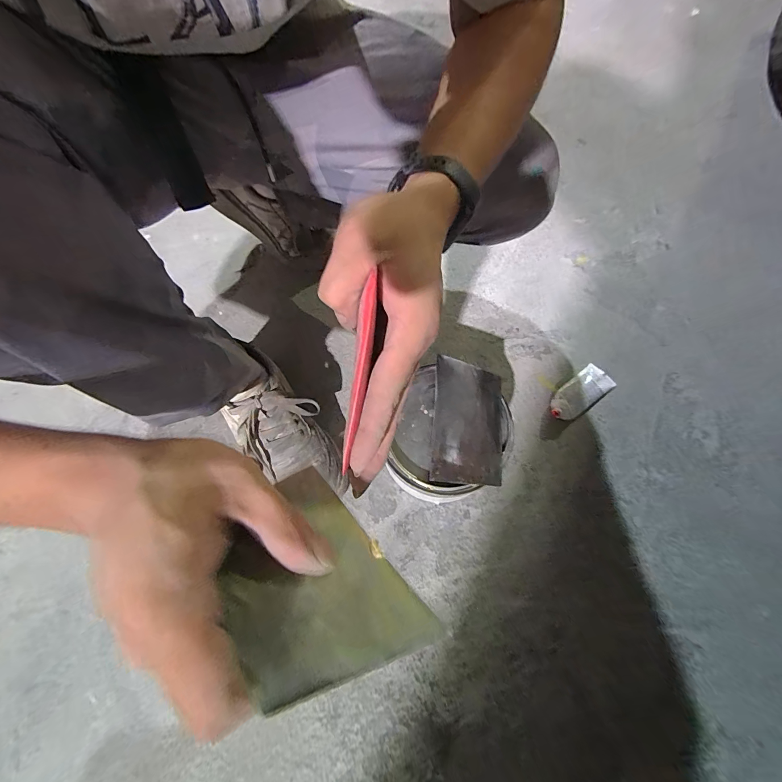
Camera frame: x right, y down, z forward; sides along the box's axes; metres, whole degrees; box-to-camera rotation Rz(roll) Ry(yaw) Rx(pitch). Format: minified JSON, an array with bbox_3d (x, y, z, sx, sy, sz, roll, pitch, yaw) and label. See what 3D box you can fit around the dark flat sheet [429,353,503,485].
[{"bbox_3d":[0.085,0.033,0.389,0.072,0.015,0.137,4,70,5],"label":"dark flat sheet"}]

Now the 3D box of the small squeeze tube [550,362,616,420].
[{"bbox_3d":[0.271,0.002,0.490,0.106,0.021,0.045,-36,71,-11],"label":"small squeeze tube"}]

